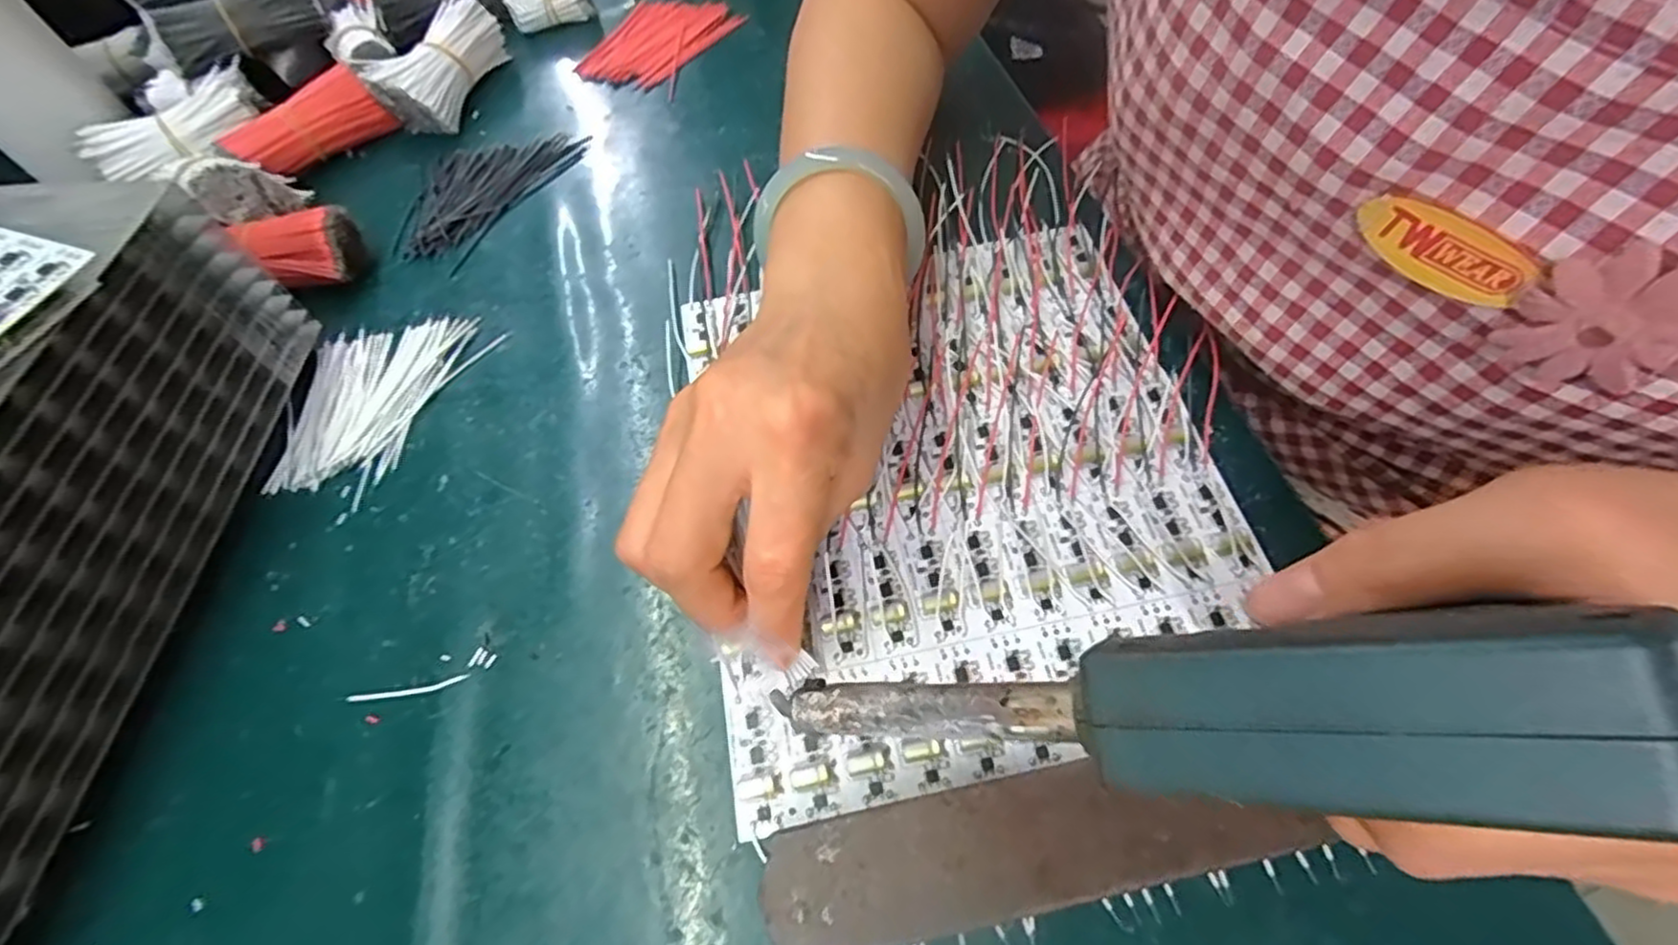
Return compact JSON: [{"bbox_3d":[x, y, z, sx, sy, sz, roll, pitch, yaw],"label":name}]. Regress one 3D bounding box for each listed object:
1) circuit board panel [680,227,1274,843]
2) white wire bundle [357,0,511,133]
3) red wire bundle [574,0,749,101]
[{"bbox_3d":[0.043,-0.003,0.279,0.192,0.010,0.221,-12,58,-3],"label":"circuit board panel"},{"bbox_3d":[-0.240,-0.245,0.428,0.038,0.040,0.079,11,60,11],"label":"white wire bundle"},{"bbox_3d":[-0.115,-0.278,0.456,0.072,0.007,0.097,21,62,16],"label":"red wire bundle"}]

